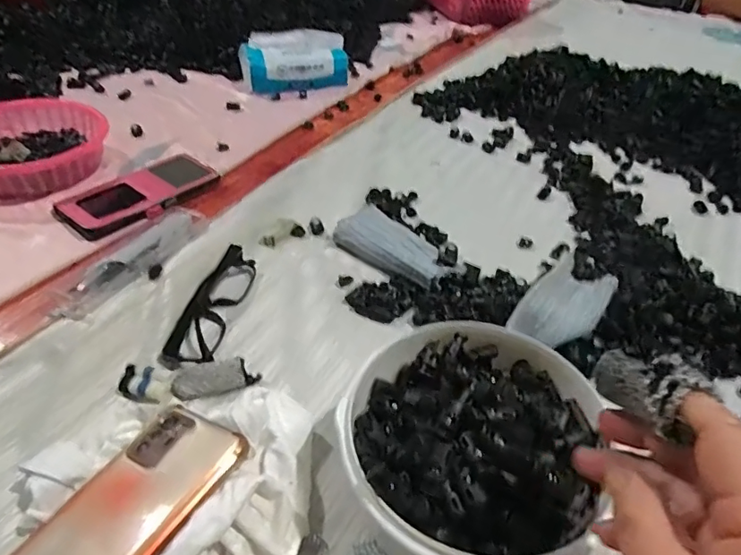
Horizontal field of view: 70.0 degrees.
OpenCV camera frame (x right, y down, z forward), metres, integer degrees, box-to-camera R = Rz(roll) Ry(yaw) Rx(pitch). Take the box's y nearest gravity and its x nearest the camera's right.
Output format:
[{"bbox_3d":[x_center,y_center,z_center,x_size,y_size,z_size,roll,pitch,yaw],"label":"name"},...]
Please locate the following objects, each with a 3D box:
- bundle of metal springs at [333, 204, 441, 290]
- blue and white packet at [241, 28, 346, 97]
[{"bbox_3d":[0.020,-0.030,0.513,0.108,0.023,0.055,33,49,31],"label":"bundle of metal springs"},{"bbox_3d":[-0.117,-0.329,0.811,0.160,0.047,0.104,-3,85,-13],"label":"blue and white packet"}]

